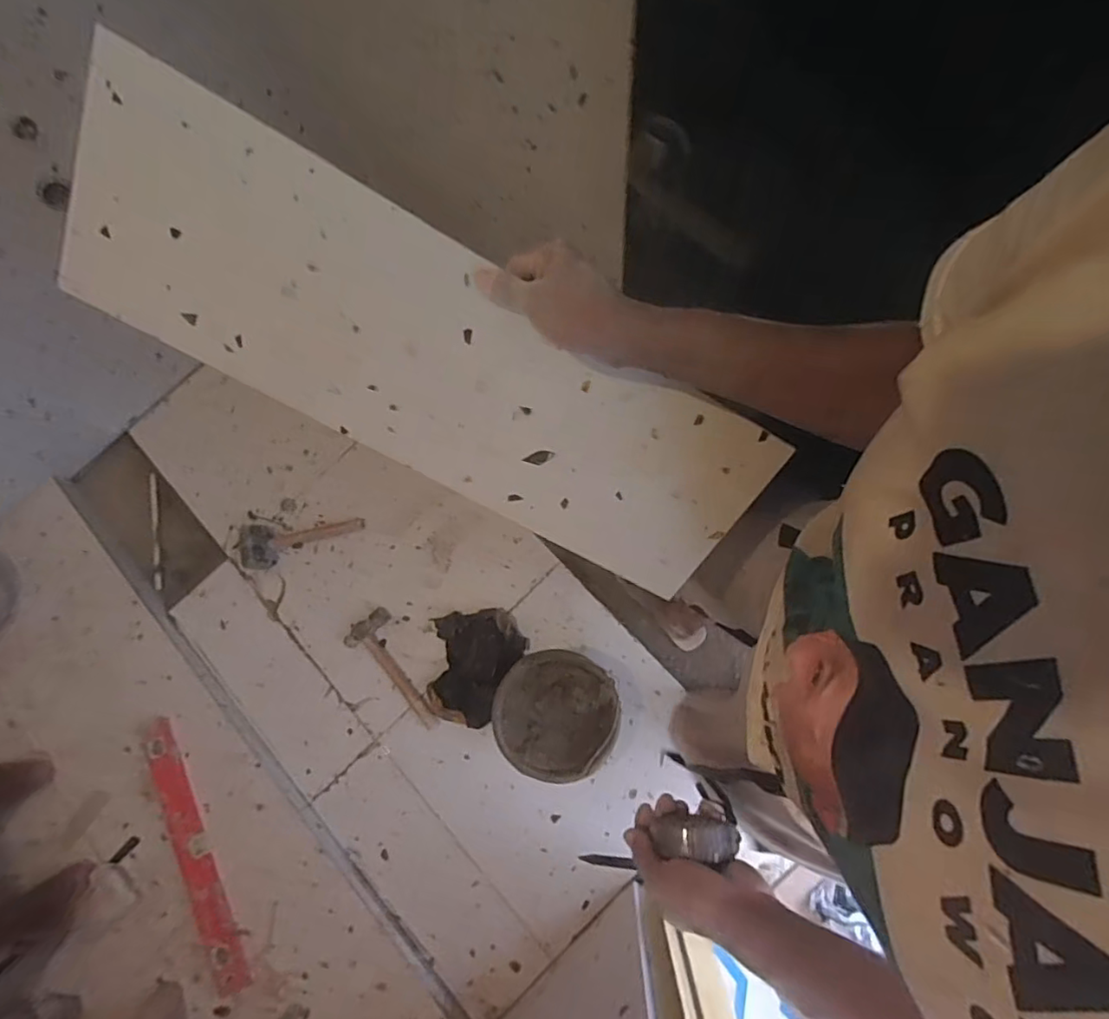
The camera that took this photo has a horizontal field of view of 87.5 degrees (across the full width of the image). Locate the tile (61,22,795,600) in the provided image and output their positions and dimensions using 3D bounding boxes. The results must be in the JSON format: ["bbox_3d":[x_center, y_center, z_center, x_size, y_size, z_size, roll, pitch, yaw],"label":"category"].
[{"bbox_3d":[-0.093,-0.116,0.485,0.578,0.008,0.193,28,116,-12],"label":"tile"}]

